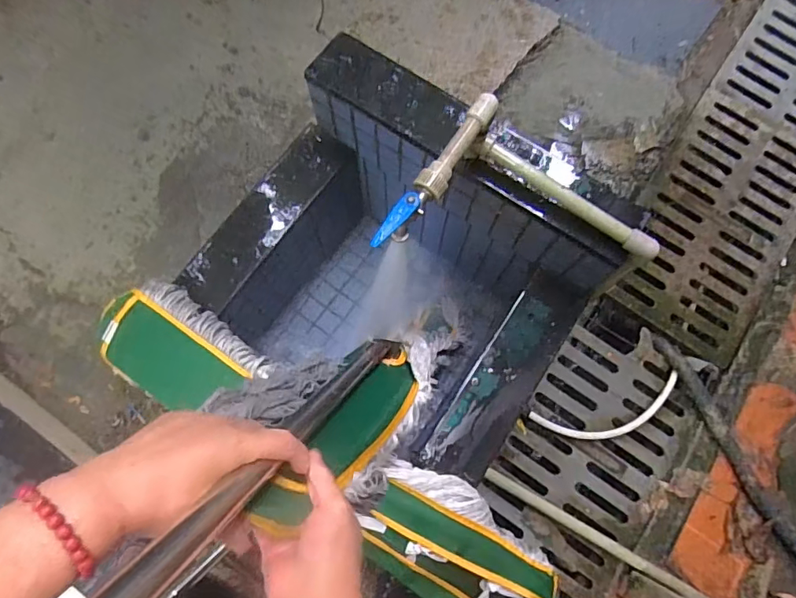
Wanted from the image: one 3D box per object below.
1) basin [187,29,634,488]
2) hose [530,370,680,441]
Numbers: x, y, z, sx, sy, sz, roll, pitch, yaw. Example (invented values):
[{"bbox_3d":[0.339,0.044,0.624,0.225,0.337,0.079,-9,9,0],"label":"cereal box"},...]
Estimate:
[{"bbox_3d":[-0.022,-0.012,0.985,0.616,0.508,0.487,40,78,8],"label":"basin"},{"bbox_3d":[0.489,0.266,1.163,0.354,0.021,0.100,-15,76,-5],"label":"hose"}]

